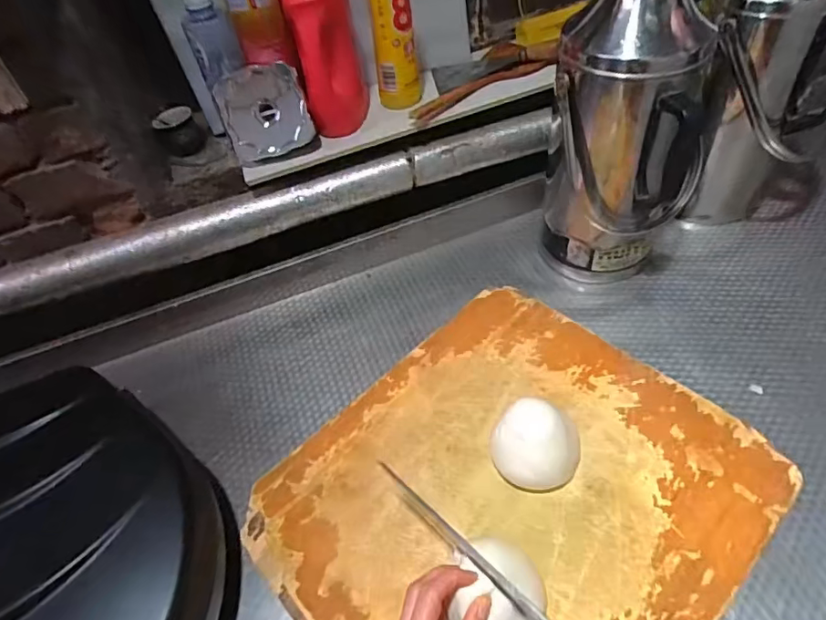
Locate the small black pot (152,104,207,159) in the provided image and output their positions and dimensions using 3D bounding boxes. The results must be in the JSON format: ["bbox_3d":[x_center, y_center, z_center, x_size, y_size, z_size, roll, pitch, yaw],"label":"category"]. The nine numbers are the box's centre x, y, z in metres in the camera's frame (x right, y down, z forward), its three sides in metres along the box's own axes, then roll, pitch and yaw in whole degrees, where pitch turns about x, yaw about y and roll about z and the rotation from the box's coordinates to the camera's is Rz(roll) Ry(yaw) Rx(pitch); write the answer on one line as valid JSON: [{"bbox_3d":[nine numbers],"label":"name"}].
[{"bbox_3d":[-0.313,-0.241,0.699,0.056,0.063,0.053,-3,49,4],"label":"small black pot"}]

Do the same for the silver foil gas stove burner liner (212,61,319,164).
[{"bbox_3d":[-0.181,-0.243,0.645,0.099,0.104,0.020,-21,13,-7],"label":"silver foil gas stove burner liner"}]

